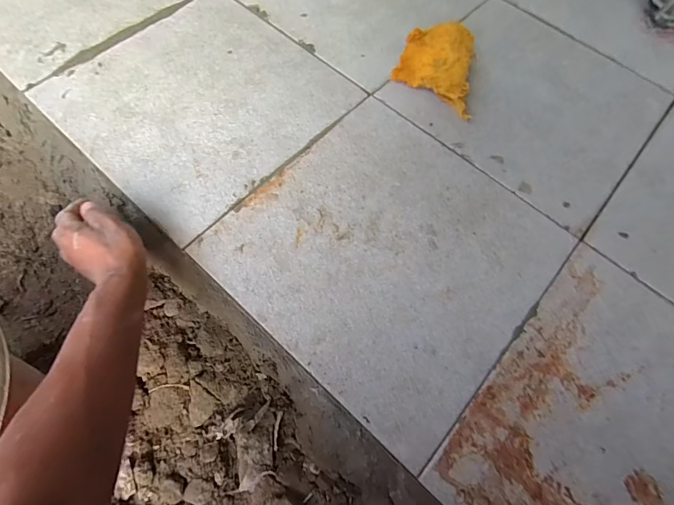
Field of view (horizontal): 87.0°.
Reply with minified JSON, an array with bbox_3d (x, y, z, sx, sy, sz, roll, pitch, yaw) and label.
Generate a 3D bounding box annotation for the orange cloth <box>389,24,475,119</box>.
[{"bbox_3d":[0.163,-0.311,0.600,0.129,0.055,0.162,10,67,2],"label":"orange cloth"}]

